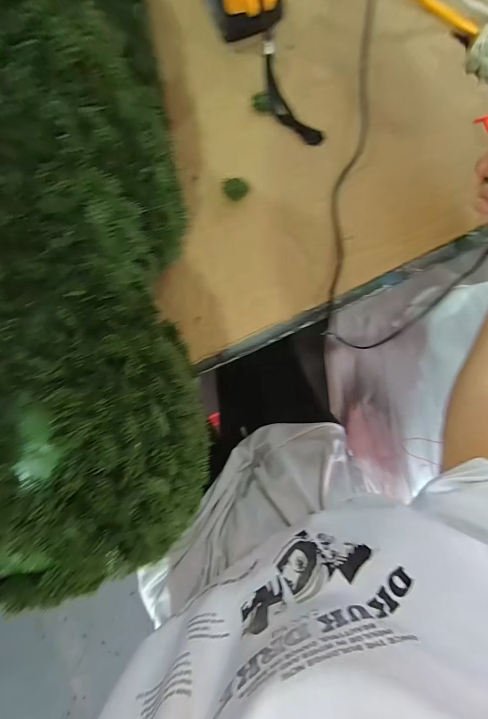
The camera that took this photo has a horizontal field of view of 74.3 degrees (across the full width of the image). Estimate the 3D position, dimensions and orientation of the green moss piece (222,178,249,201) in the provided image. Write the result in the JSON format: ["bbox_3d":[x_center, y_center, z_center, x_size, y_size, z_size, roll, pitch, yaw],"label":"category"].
[{"bbox_3d":[-0.009,-0.186,0.351,0.028,0.017,0.017,-17,89,-4],"label":"green moss piece"}]

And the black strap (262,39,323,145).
[{"bbox_3d":[0.048,-0.283,0.352,0.029,0.025,0.107,-39,90,-4],"label":"black strap"}]

